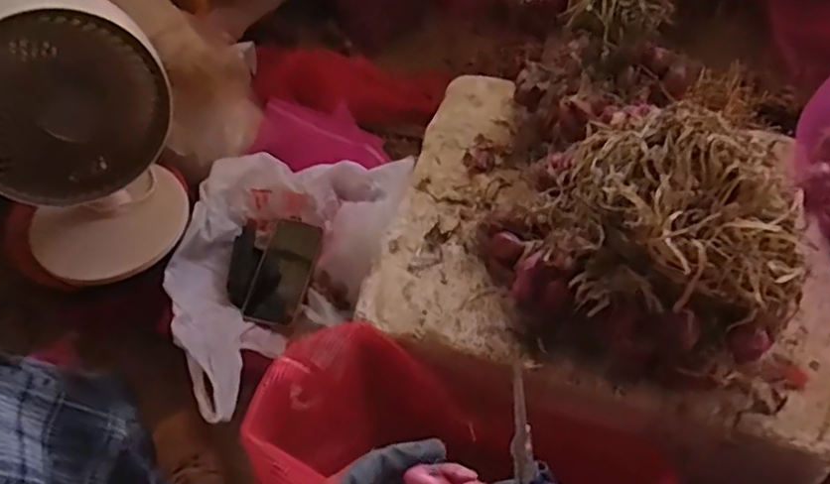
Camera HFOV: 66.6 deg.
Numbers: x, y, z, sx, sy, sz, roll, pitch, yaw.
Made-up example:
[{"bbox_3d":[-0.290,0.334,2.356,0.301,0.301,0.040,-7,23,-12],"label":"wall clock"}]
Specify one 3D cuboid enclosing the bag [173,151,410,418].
[{"bbox_3d":[-0.211,0.028,0.889,0.244,0.104,0.431,17,56,11],"label":"bag"}]

